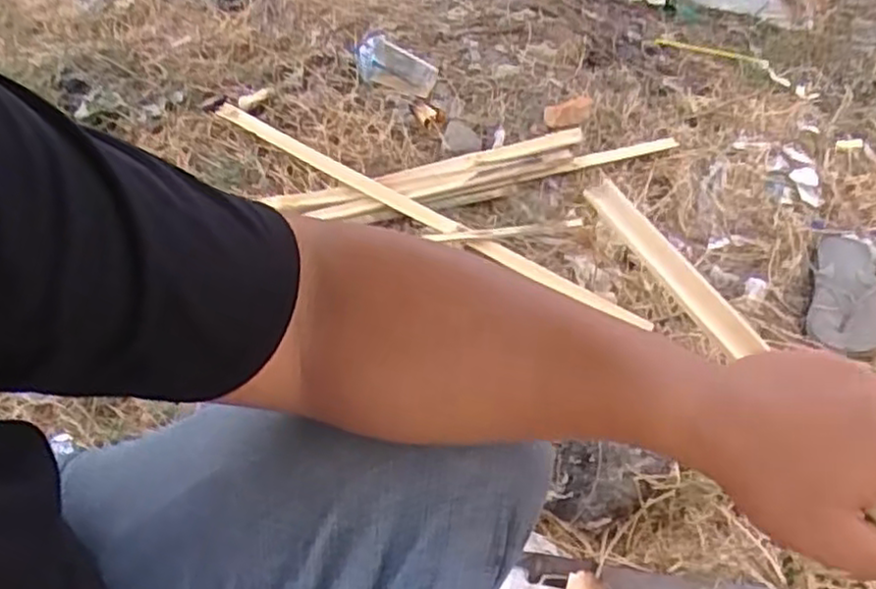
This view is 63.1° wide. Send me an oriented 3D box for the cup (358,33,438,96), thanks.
[{"bbox_3d":[-0.080,-0.424,1.332,0.170,0.067,0.089,30,54,20],"label":"cup"}]

